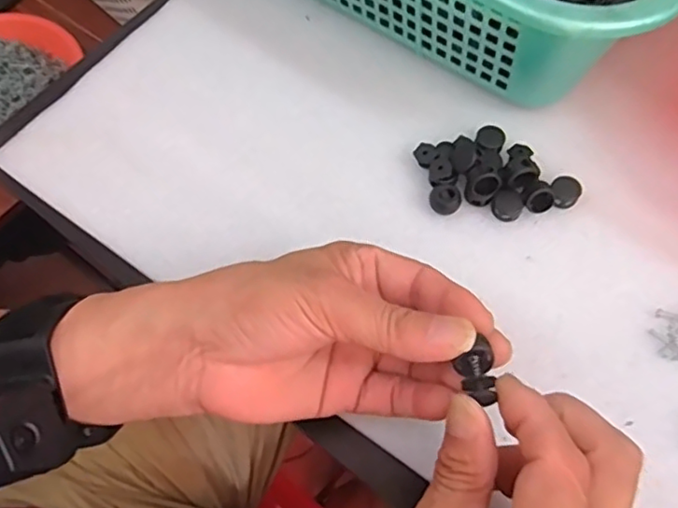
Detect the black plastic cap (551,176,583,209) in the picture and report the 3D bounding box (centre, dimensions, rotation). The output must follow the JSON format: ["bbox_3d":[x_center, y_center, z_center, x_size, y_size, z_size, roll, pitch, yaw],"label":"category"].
[{"bbox_3d":[0.129,-0.035,0.347,0.016,0.011,0.016,0,64,1],"label":"black plastic cap"}]

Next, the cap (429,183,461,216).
[{"bbox_3d":[0.061,-0.031,0.346,0.017,0.012,0.015,12,65,7],"label":"cap"}]

